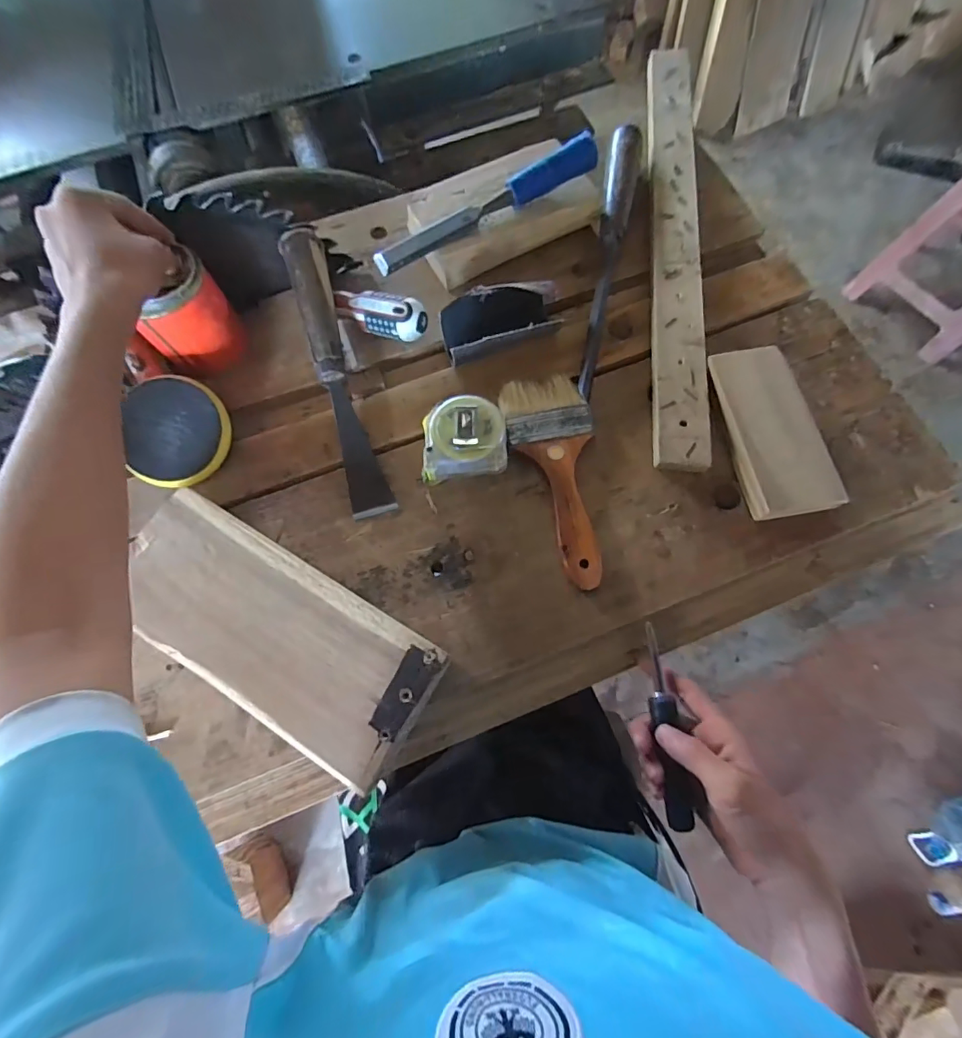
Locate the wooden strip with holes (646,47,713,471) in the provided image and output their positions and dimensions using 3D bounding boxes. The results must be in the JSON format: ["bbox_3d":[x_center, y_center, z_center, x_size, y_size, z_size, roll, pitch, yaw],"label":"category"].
[{"bbox_3d":[0.187,-0.277,0.455,0.046,0.021,0.503,4,72,3],"label":"wooden strip with holes"}]

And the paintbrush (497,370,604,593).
[{"bbox_3d":[0.066,-0.035,0.381,0.068,0.013,0.180,-12,72,-2],"label":"paintbrush"}]

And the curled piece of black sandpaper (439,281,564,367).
[{"bbox_3d":[0.018,-0.173,0.413,0.105,0.040,0.064,-17,72,-4],"label":"curled piece of black sandpaper"}]

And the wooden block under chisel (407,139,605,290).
[{"bbox_3d":[0.022,-0.289,0.449,0.170,0.051,0.086,-23,72,-6],"label":"wooden block under chisel"}]

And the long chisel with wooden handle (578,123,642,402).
[{"bbox_3d":[0.120,-0.248,0.440,0.027,0.038,0.302,10,72,5],"label":"long chisel with wooden handle"}]

